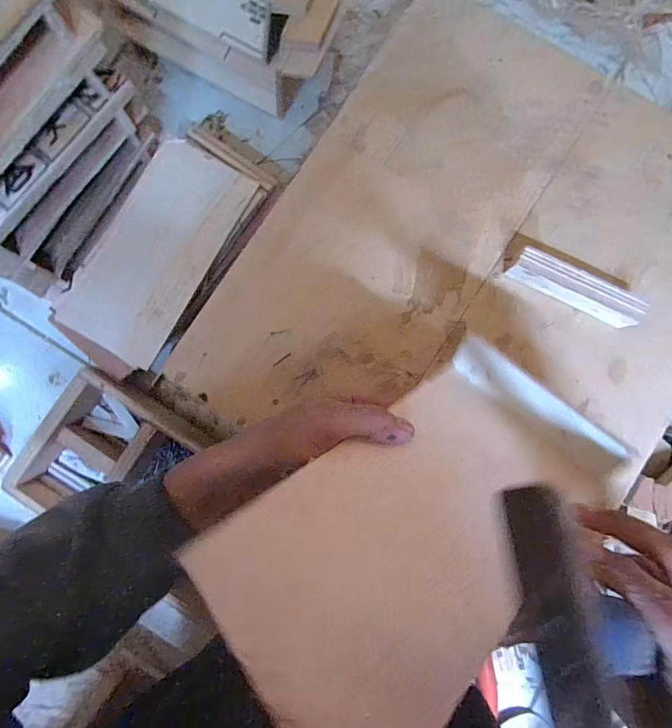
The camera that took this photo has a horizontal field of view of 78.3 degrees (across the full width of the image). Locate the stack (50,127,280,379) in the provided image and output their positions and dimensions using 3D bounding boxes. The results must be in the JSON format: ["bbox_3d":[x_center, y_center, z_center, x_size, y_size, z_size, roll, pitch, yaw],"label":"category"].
[{"bbox_3d":[-0.198,-0.131,0.476,0.130,0.046,0.293,31,86,4],"label":"stack"}]

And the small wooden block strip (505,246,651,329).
[{"bbox_3d":[0.220,-0.068,0.384,0.119,0.032,0.031,27,86,4],"label":"small wooden block strip"}]

